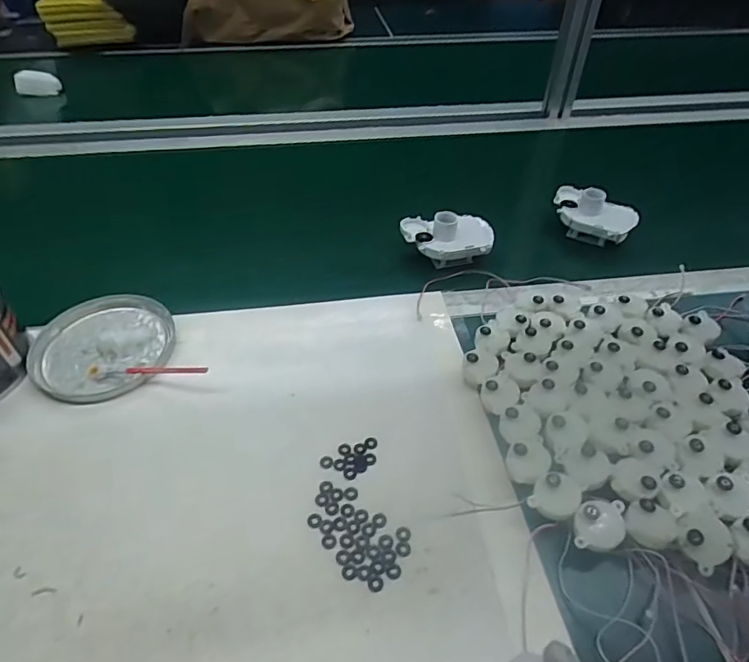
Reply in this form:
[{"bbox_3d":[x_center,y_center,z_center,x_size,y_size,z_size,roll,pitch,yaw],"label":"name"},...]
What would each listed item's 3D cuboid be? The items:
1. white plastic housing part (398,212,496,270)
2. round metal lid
[{"bbox_3d":[0.085,-0.113,0.591,0.101,0.052,0.057,-4,46,-4],"label":"white plastic housing part"},{"bbox_3d":[-0.267,0.009,0.491,0.131,0.014,0.127,0,45,0],"label":"round metal lid"}]

